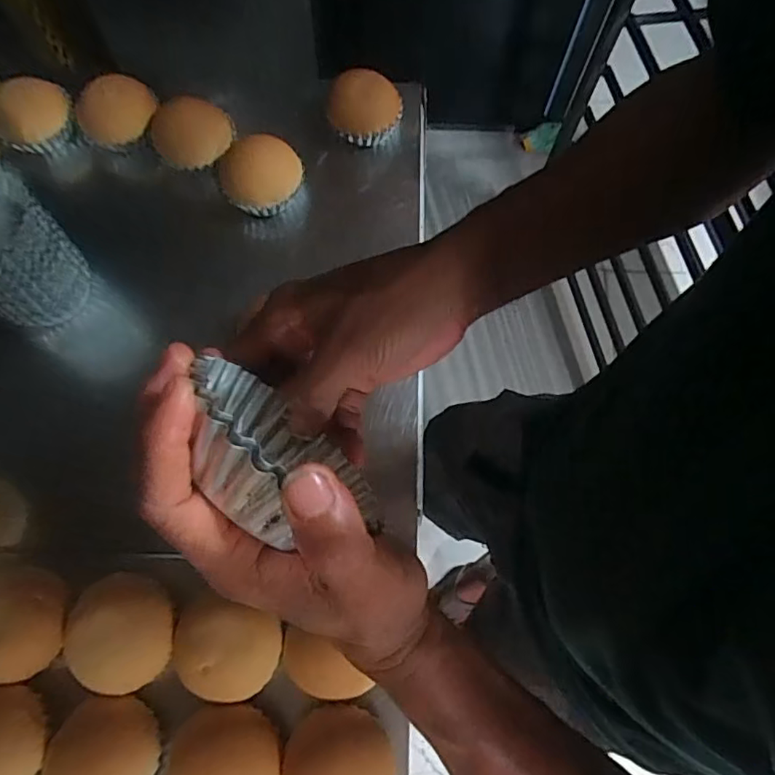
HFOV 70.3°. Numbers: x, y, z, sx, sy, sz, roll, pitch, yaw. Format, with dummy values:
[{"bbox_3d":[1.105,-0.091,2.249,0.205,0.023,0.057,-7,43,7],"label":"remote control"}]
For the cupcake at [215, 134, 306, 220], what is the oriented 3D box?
[{"bbox_3d":[-0.145,-0.244,0.634,0.092,0.049,0.079,-7,70,-4],"label":"cupcake"}]

